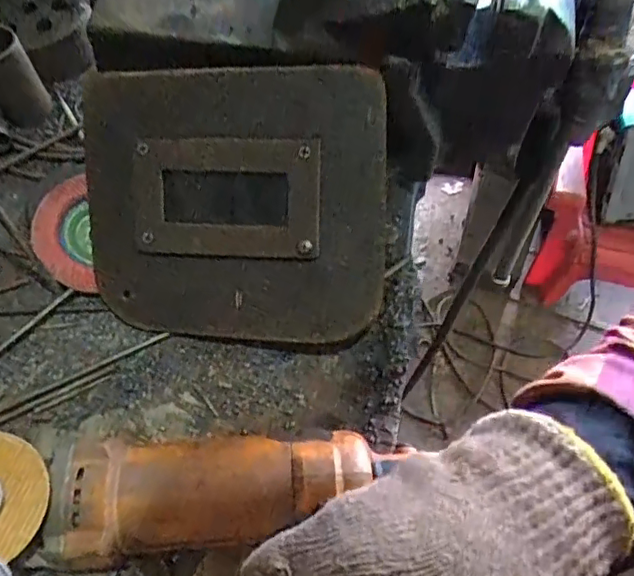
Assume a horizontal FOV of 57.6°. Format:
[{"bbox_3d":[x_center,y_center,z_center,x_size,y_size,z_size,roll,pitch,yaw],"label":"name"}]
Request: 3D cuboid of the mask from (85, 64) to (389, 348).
[{"bbox_3d":[-0.059,-0.056,0.407,0.211,0.023,0.187,5,104,10],"label":"mask"}]

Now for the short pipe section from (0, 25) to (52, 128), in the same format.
[{"bbox_3d":[-0.263,-0.179,0.495,0.043,0.085,0.036,-30,68,-16],"label":"short pipe section"}]

